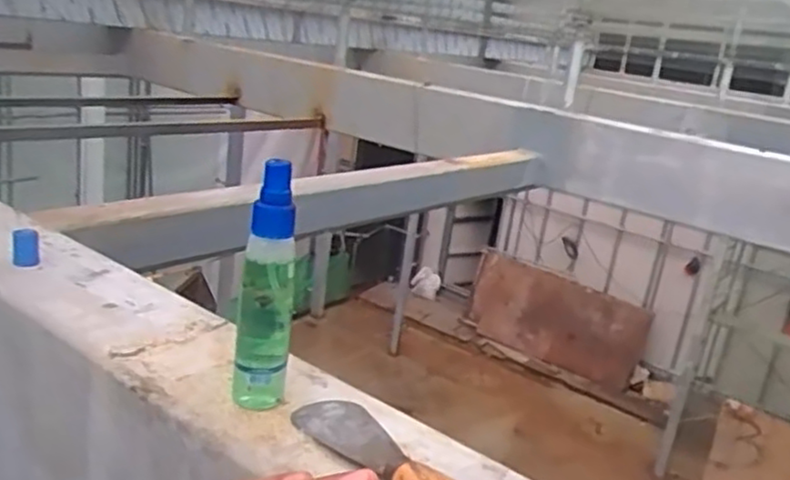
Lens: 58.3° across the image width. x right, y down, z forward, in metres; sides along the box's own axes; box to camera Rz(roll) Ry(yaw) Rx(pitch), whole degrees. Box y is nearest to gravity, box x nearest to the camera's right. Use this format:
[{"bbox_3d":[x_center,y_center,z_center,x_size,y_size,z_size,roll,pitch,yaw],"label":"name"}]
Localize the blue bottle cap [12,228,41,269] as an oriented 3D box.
[{"bbox_3d":[-0.277,0.005,0.531,0.018,0.025,0.017,-1,19,-27],"label":"blue bottle cap"}]

